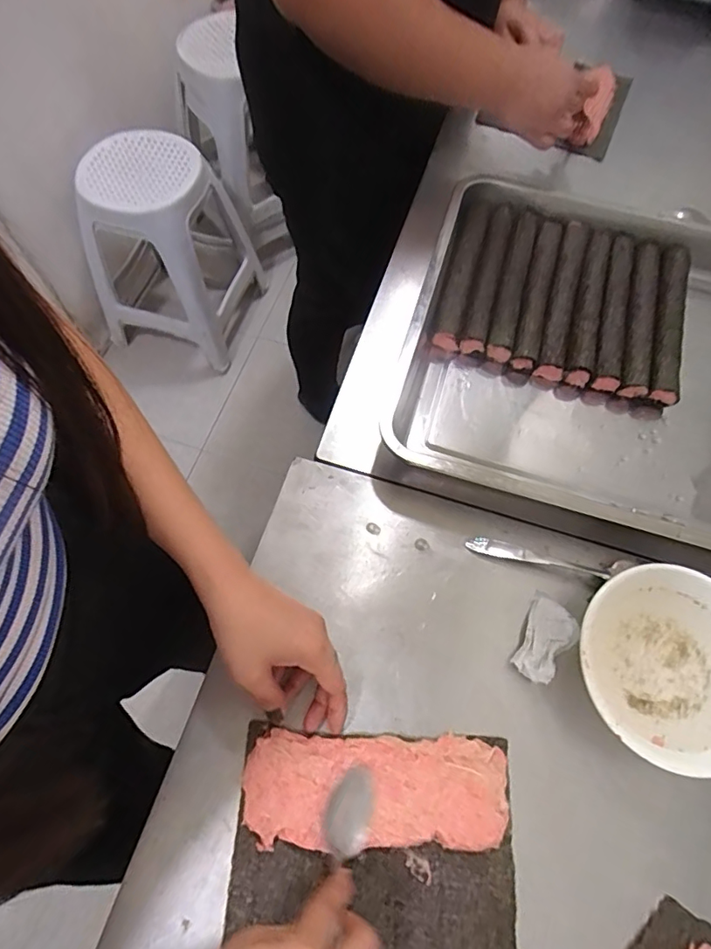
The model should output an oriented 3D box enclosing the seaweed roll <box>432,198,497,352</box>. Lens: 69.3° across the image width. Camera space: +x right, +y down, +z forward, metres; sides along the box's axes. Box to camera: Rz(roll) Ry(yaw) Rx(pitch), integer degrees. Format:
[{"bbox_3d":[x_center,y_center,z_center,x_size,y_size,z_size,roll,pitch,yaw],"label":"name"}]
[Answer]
[{"bbox_3d":[0.117,-0.225,0.564,0.031,0.029,0.195,16,67,5],"label":"seaweed roll"}]

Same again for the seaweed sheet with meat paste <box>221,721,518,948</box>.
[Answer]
[{"bbox_3d":[0.012,0.282,0.362,0.199,0.011,0.181,4,66,0],"label":"seaweed sheet with meat paste"}]

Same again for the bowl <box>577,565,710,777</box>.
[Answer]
[{"bbox_3d":[0.243,0.150,0.405,0.143,0.047,0.140,1,66,-2],"label":"bowl"}]

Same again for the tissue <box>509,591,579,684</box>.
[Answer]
[{"bbox_3d":[0.158,0.137,0.423,0.041,0.016,0.068,27,68,10],"label":"tissue"}]

